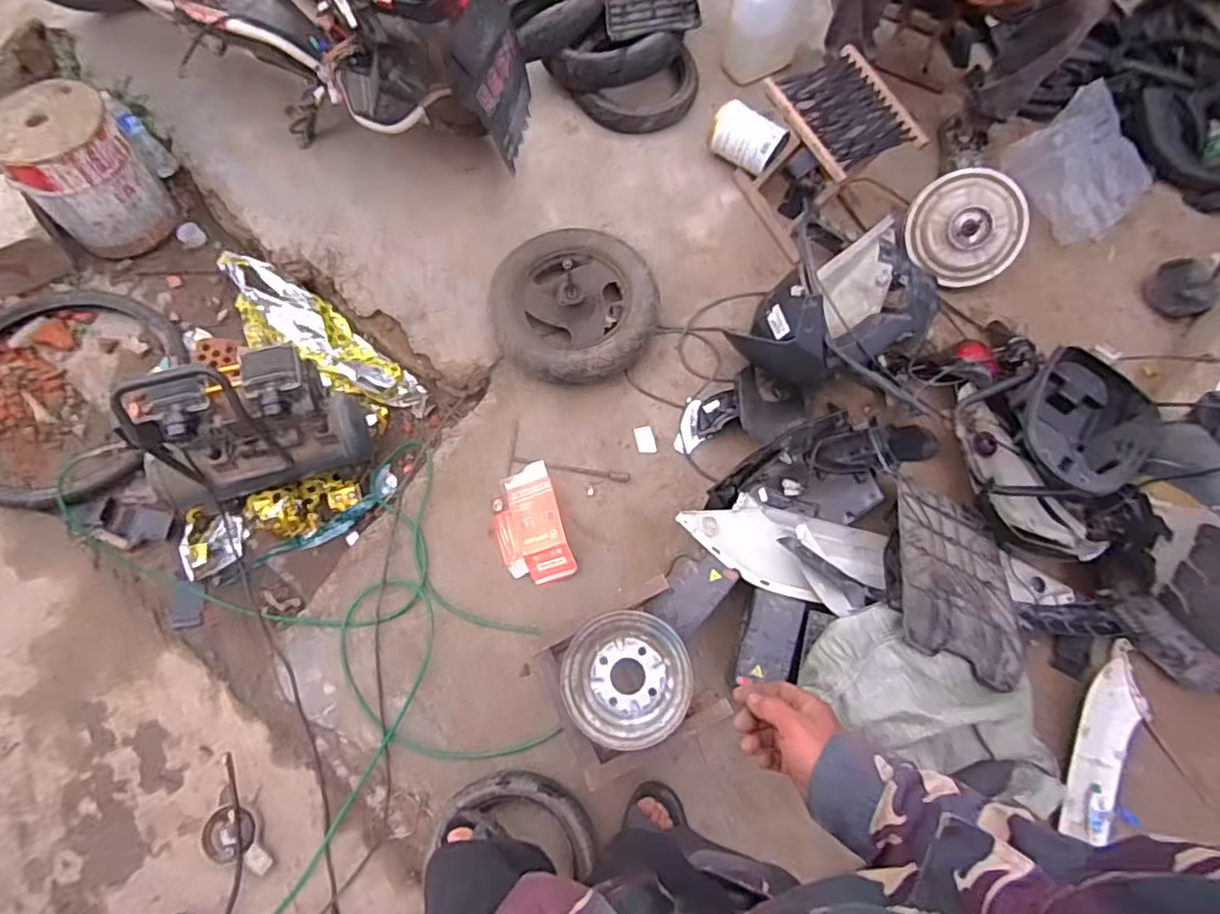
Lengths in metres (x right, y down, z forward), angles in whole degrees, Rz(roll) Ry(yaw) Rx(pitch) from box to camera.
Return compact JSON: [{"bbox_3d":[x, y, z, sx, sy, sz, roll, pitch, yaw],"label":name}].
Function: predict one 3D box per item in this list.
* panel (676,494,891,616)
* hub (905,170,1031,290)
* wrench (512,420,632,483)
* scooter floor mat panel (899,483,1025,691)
[{"bbox_3d":[0.335,0.185,1.343,0.392,0.079,0.192,15,68,3],"label":"panel"},{"bbox_3d":[0.901,-0.578,1.632,0.284,0.077,0.284,0,101,-1],"label":"hub"},{"bbox_3d":[-0.094,-0.012,1.516,0.280,0.020,0.136,3,68,-2],"label":"wrench"},{"bbox_3d":[0.677,0.232,1.276,0.270,0.049,0.398,28,45,-5],"label":"scooter floor mat panel"}]

